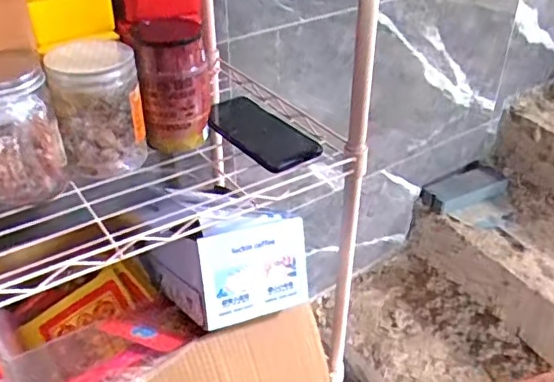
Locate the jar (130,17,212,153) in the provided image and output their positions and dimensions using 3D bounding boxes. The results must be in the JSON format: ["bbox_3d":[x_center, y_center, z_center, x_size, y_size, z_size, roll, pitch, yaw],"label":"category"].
[{"bbox_3d":[-0.114,-0.118,0.635,0.077,0.128,0.067,-8,36,-10],"label":"jar"}]

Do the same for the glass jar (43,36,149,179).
[{"bbox_3d":[-0.188,-0.091,0.607,0.086,0.115,0.099,-9,36,-11],"label":"glass jar"}]

